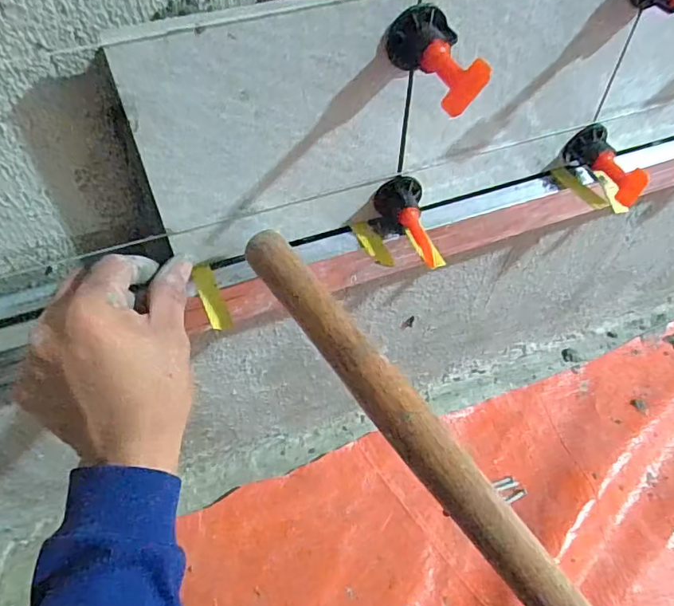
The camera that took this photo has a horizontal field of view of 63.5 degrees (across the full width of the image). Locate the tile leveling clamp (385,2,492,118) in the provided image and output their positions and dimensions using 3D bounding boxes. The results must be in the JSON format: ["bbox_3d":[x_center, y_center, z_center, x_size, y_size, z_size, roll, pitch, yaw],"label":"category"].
[{"bbox_3d":[0.050,-0.115,0.263,0.030,0.026,0.059,-16,56,-11],"label":"tile leveling clamp"}]

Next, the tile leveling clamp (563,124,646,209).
[{"bbox_3d":[0.193,-0.098,0.381,0.030,0.025,0.059,-27,59,-19],"label":"tile leveling clamp"}]

